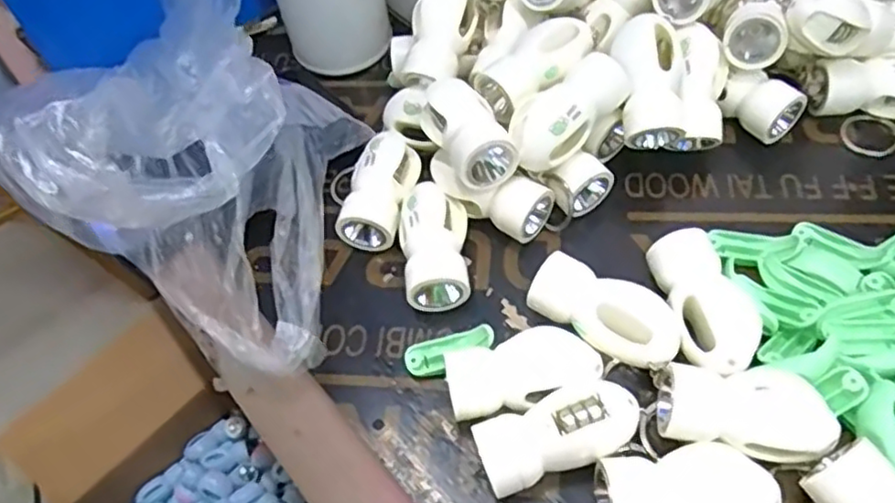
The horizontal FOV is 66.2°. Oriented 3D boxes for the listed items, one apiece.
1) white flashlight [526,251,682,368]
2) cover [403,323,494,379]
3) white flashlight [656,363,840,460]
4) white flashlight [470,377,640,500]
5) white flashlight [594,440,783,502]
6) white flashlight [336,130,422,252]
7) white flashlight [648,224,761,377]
[{"bbox_3d":[0.072,0.028,0.309,0.065,0.028,0.034,31,65,24],"label":"white flashlight"},{"bbox_3d":[0.001,0.045,0.314,0.042,0.007,0.018,-25,55,7],"label":"cover"},{"bbox_3d":[0.119,0.065,0.278,0.069,0.028,0.032,3,57,9],"label":"white flashlight"},{"bbox_3d":[0.045,0.076,0.281,0.065,0.033,0.030,-22,56,-8],"label":"white flashlight"},{"bbox_3d":[0.090,0.095,0.265,0.068,0.029,0.034,-6,56,3],"label":"white flashlight"},{"bbox_3d":[-0.034,-0.032,0.358,0.028,0.024,0.064,13,72,12],"label":"white flashlight"},{"bbox_3d":[0.114,0.025,0.307,0.033,0.024,0.068,-9,56,1],"label":"white flashlight"}]

